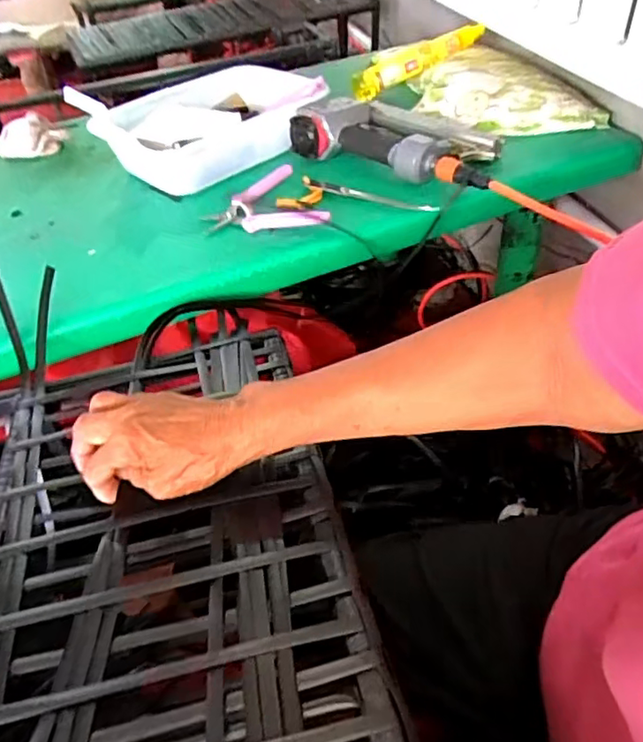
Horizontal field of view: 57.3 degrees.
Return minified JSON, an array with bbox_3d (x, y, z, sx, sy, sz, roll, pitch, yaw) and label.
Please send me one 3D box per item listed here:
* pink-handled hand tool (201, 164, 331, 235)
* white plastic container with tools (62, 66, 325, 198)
[{"bbox_3d":[-0.072,-0.187,0.677,0.126,0.018,0.150,-18,43,-12],"label":"pink-handled hand tool"},{"bbox_3d":[-0.158,-0.337,0.778,0.297,0.110,0.215,-22,47,-16],"label":"white plastic container with tools"}]

